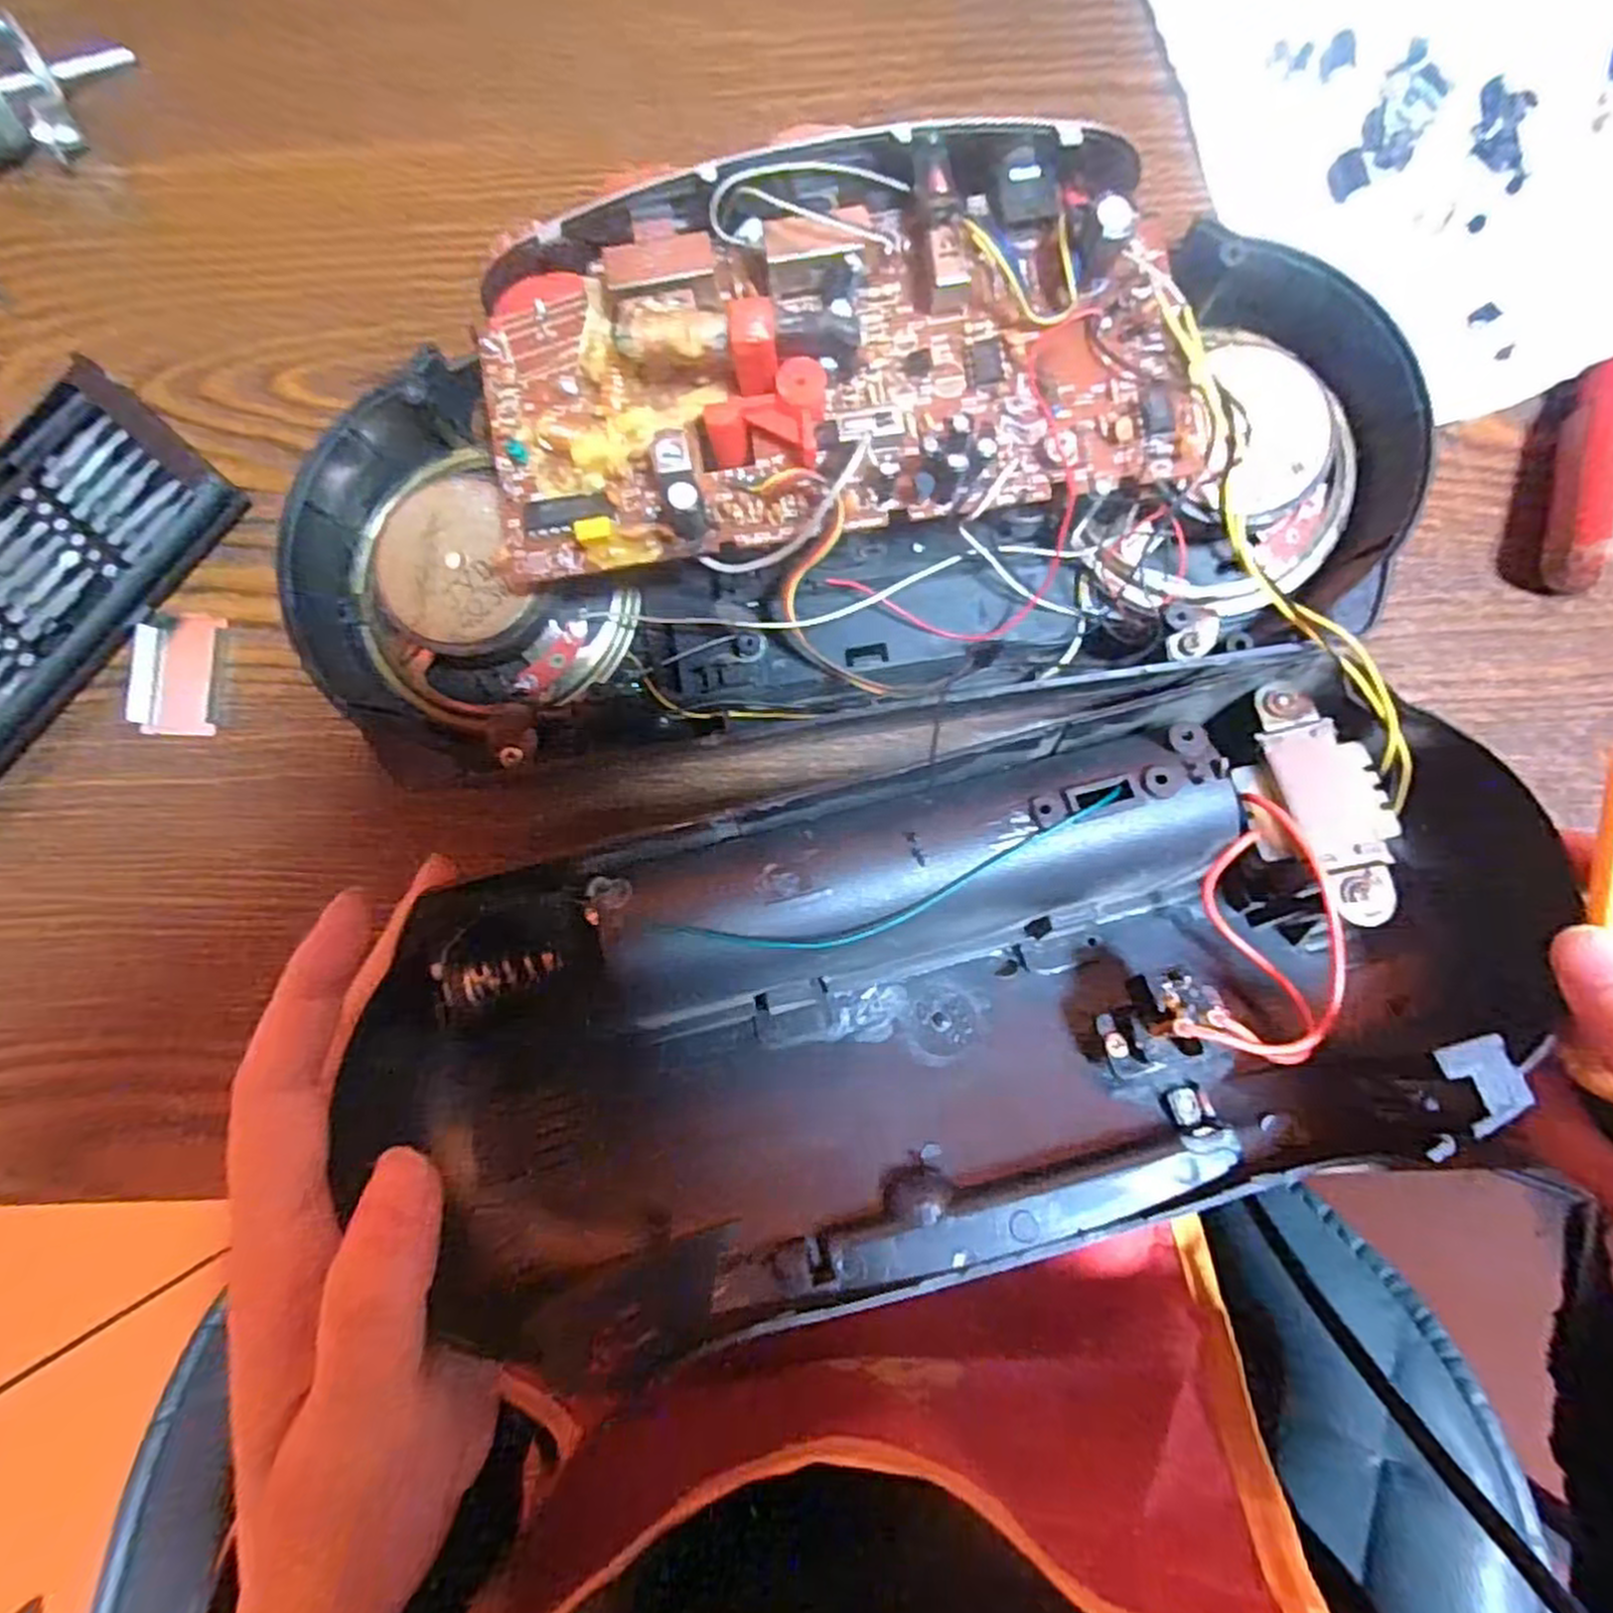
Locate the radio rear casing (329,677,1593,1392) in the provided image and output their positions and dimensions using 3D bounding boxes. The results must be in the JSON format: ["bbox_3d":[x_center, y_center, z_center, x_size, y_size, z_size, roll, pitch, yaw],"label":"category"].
[{"bbox_3d":[0.033,0.048,0.188,0.268,0.063,0.112,-16,86,2],"label":"radio rear casing"}]

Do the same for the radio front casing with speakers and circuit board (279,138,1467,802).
[{"bbox_3d":[0.010,-0.078,0.195,0.269,0.071,0.115,-8,86,1],"label":"radio front casing with speakers and circuit board"}]

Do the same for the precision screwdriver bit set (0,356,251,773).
[{"bbox_3d":[-0.233,-0.053,0.227,0.055,0.024,0.150,39,88,4],"label":"precision screwdriver bit set"}]

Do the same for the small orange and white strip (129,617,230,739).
[{"bbox_3d":[-0.185,-0.039,0.233,0.024,0.004,0.035,2,86,2],"label":"small orange and white strip"}]

